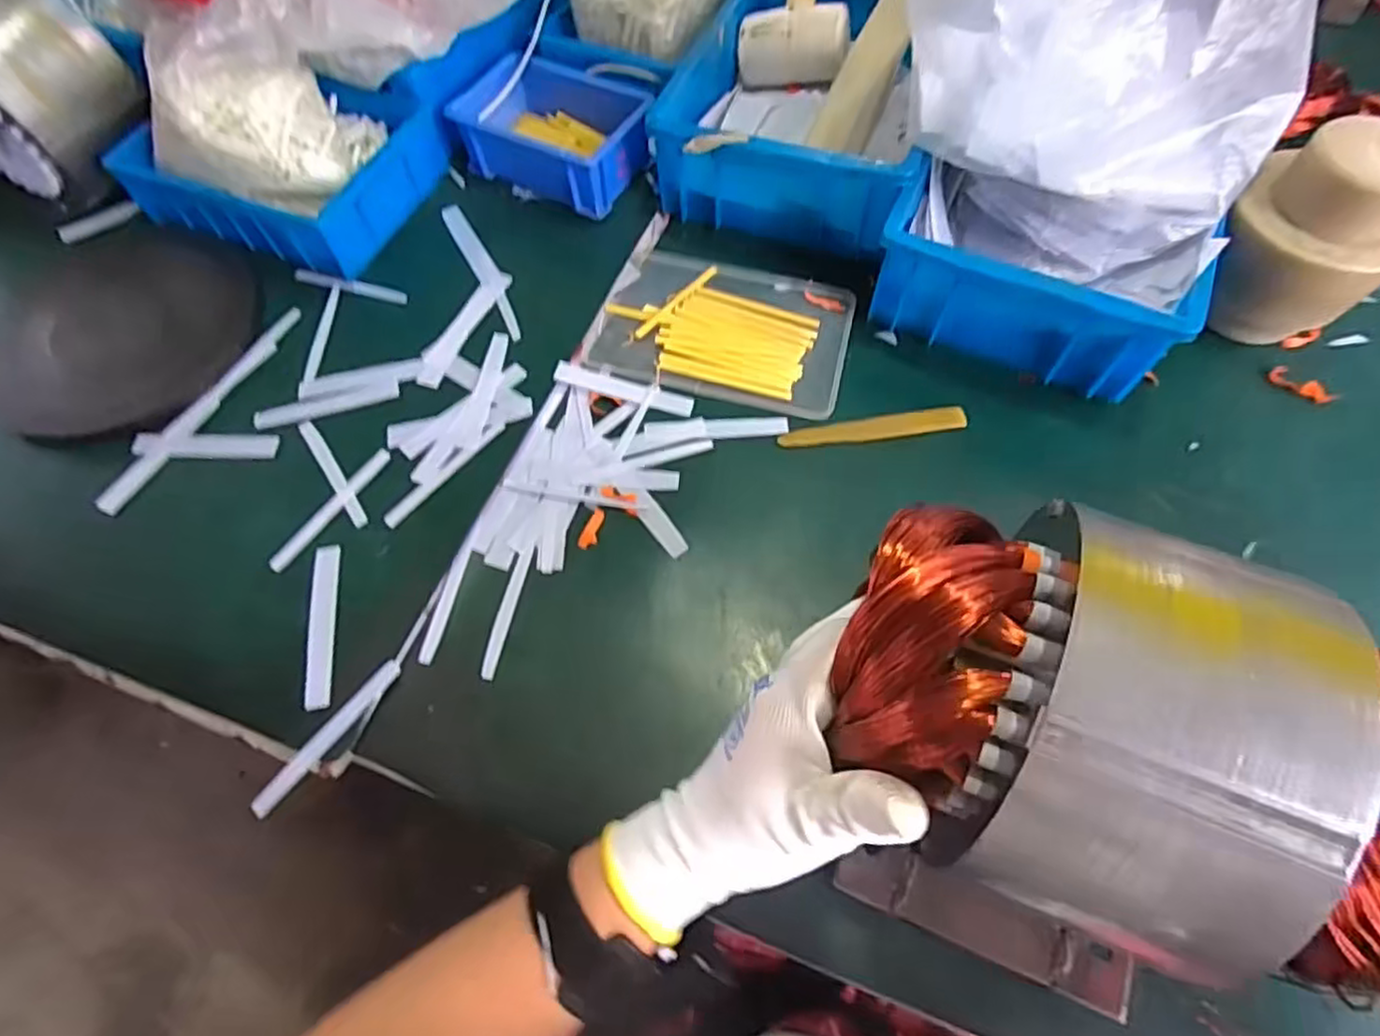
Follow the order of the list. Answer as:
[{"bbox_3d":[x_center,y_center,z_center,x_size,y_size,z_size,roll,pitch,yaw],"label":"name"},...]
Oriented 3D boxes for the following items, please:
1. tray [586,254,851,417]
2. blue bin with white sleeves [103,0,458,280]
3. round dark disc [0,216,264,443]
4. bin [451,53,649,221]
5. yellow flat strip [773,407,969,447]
[{"bbox_3d":[0.027,-0.142,0.512,0.175,0.009,0.129,14,63,8],"label":"tray"},{"bbox_3d":[-0.315,-0.298,0.523,0.189,0.125,0.153,20,64,11],"label":"blue bin with white sleeves"},{"bbox_3d":[-0.411,-0.147,0.510,0.184,0.015,0.198,0,62,1],"label":"round dark disc"},{"bbox_3d":[-0.109,-0.314,0.569,0.141,0.055,0.098,27,66,15],"label":"bin"},{"bbox_3d":[0.124,-0.063,0.473,0.126,0.004,0.018,-7,62,-3],"label":"yellow flat strip"}]

